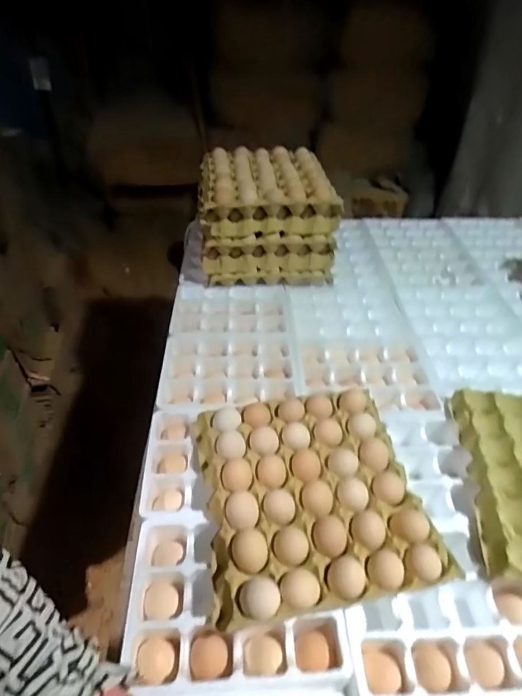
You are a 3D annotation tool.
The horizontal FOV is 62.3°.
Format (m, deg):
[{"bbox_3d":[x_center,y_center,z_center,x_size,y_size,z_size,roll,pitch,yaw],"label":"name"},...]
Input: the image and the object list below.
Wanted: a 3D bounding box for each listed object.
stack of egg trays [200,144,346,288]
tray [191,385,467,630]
[{"bbox_3d":[0.010,-0.297,1.001,0.277,0.227,0.258,-4,41,-5],"label":"stack of egg trays"},{"bbox_3d":[0.060,0.194,0.578,0.265,0.057,0.284,-7,42,-8],"label":"tray"}]

